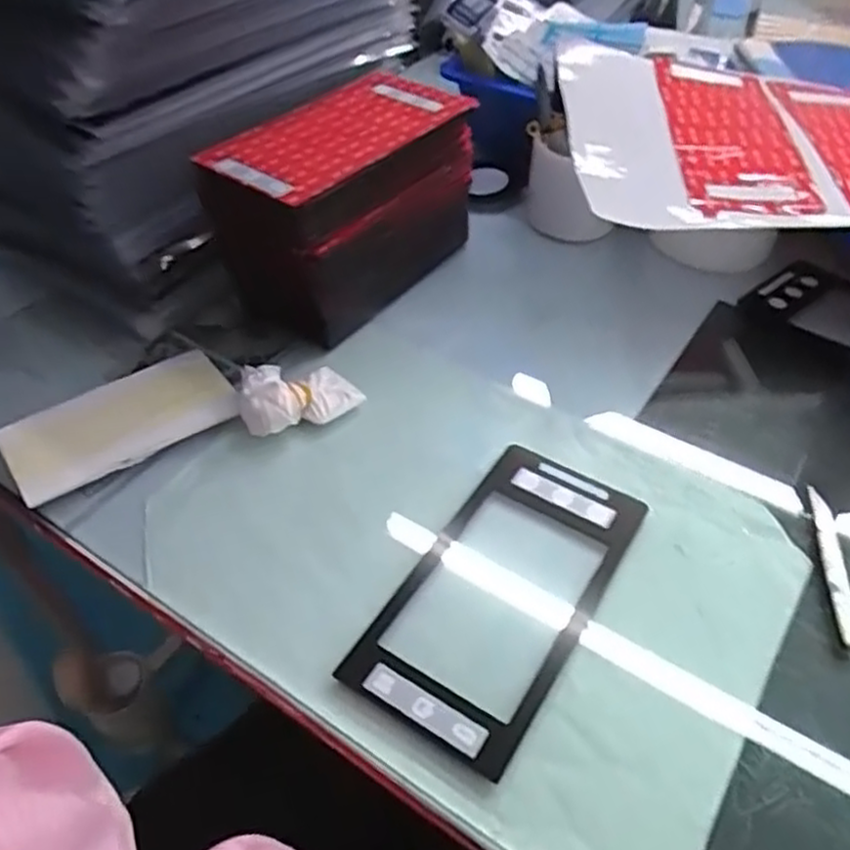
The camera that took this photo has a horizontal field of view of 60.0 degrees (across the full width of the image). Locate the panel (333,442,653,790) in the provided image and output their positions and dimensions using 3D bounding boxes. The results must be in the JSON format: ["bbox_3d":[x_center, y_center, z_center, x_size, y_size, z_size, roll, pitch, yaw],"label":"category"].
[{"bbox_3d":[0.045,0.092,0.428,0.103,0.009,0.197,25,51,23],"label":"panel"}]

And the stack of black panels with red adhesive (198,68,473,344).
[{"bbox_3d":[-0.062,-0.179,0.598,0.105,0.132,0.208,27,52,23],"label":"stack of black panels with red adhesive"}]

